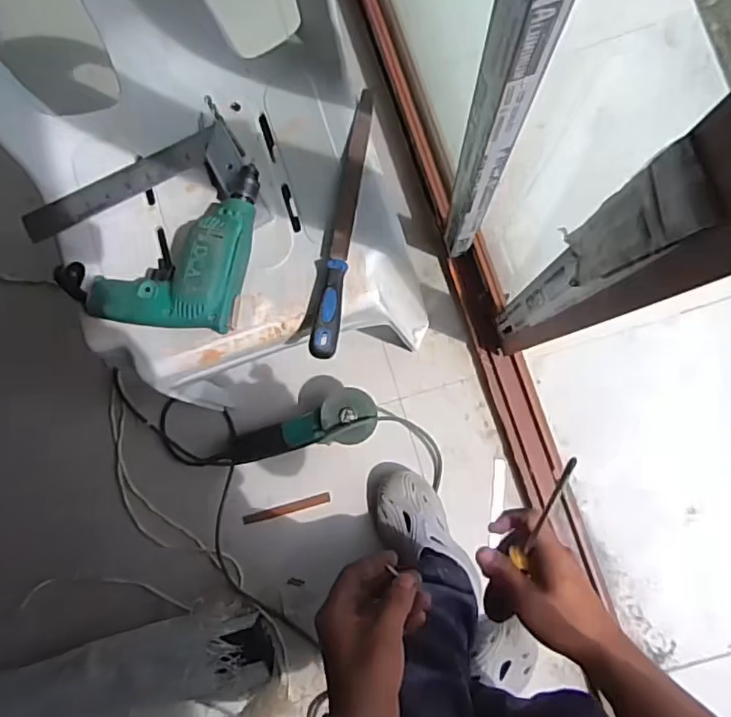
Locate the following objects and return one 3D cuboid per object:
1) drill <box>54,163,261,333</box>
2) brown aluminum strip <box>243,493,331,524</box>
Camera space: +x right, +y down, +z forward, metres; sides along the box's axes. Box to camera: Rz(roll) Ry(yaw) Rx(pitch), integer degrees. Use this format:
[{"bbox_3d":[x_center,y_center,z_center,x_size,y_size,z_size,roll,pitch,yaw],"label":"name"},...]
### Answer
[{"bbox_3d":[-0.228,-0.126,0.632,0.199,0.055,0.177,7,87,4],"label":"drill"},{"bbox_3d":[-0.148,0.283,1.099,0.165,0.012,0.019,-15,85,3],"label":"brown aluminum strip"}]

